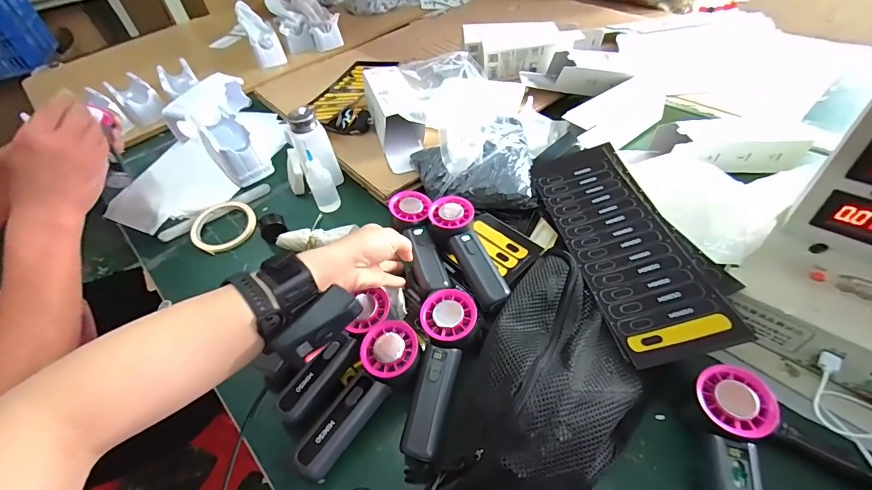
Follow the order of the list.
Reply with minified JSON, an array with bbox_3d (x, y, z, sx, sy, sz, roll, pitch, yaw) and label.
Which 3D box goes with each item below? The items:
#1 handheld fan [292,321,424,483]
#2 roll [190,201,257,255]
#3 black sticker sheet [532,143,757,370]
[{"bbox_3d":[-0.072,0.143,0.374,0.052,0.031,0.151,26,71,25],"label":"handheld fan"},{"bbox_3d":[-0.328,-0.035,0.601,0.091,0.014,0.094,-3,49,4],"label":"roll"},{"bbox_3d":[0.214,-0.015,0.459,0.124,0.027,0.311,-11,49,-3],"label":"black sticker sheet"}]

